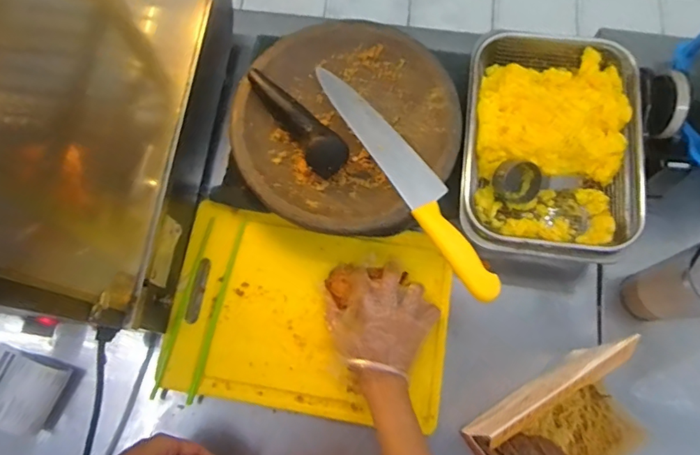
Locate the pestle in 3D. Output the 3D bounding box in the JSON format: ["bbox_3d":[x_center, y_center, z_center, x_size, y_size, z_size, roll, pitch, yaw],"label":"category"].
[{"bbox_3d":[-0.066,-0.139,0.639,0.049,0.041,0.162,-37,78,-10],"label":"pestle"}]

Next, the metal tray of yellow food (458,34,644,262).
[{"bbox_3d":[0.256,-0.109,0.657,0.216,0.063,0.303,8,74,2],"label":"metal tray of yellow food"}]

